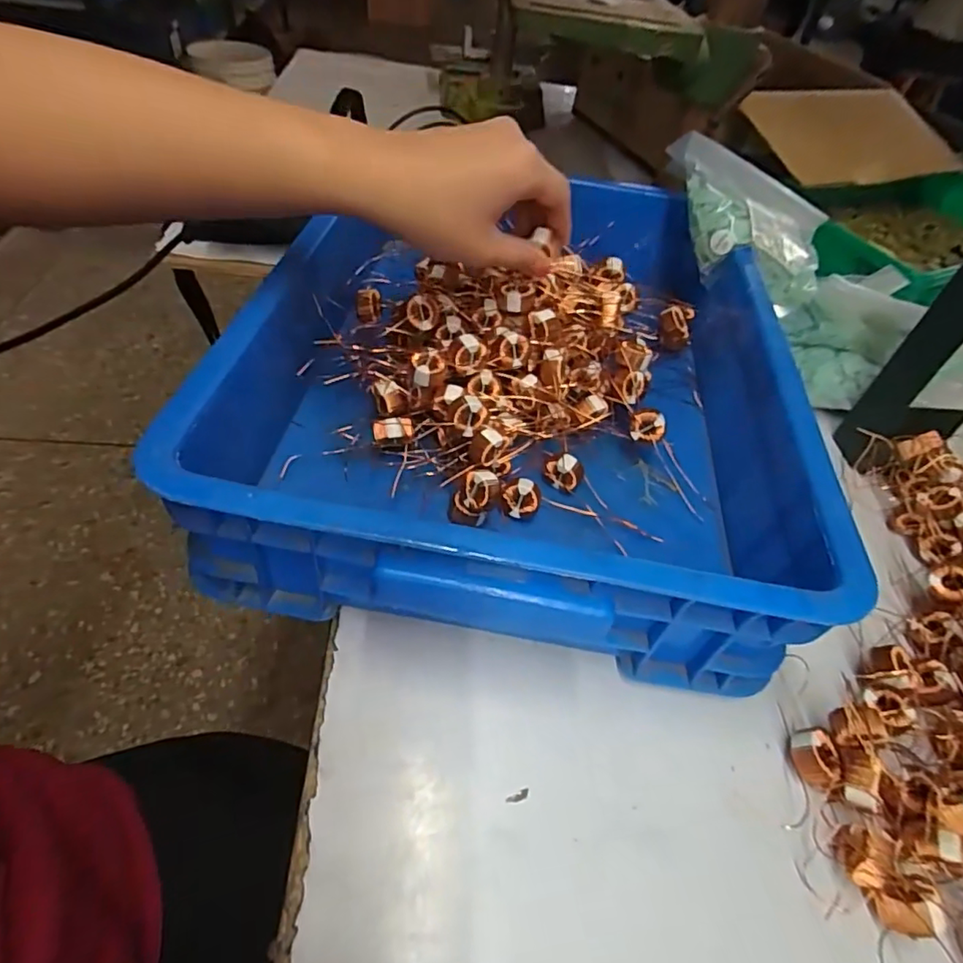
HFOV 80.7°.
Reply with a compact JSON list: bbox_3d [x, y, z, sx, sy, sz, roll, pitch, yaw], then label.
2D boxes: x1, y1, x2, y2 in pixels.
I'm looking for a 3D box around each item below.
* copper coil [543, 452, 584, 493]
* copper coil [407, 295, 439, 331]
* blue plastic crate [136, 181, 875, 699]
[{"bbox_3d":[0.054,-0.006,0.373,0.026,0.021,0.014,25,50,14],"label":"copper coil"},{"bbox_3d":[-0.039,-0.110,0.370,0.021,0.022,0.009,-42,24,-16],"label":"copper coil"},{"bbox_3d":[0.027,-0.078,0.377,0.325,0.091,0.360,10,48,0],"label":"blue plastic crate"}]

